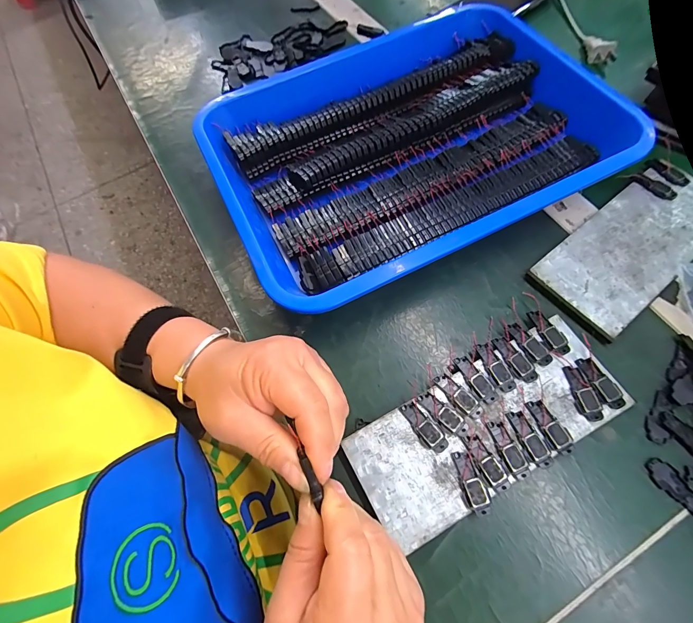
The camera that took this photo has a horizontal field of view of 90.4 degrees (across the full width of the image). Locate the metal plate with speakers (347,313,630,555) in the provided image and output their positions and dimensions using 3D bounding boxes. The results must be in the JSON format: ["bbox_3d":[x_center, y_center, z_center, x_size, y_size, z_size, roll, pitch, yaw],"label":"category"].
[{"bbox_3d":[0.098,0.078,0.246,0.192,0.016,0.087,-29,67,-8],"label":"metal plate with speakers"}]

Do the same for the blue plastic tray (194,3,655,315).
[{"bbox_3d":[0.061,-0.163,0.331,0.361,0.047,0.259,-26,67,-7],"label":"blue plastic tray"}]

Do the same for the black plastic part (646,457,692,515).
[{"bbox_3d":[0.218,0.117,0.227,0.017,0.004,0.039,-29,67,-8],"label":"black plastic part"}]

